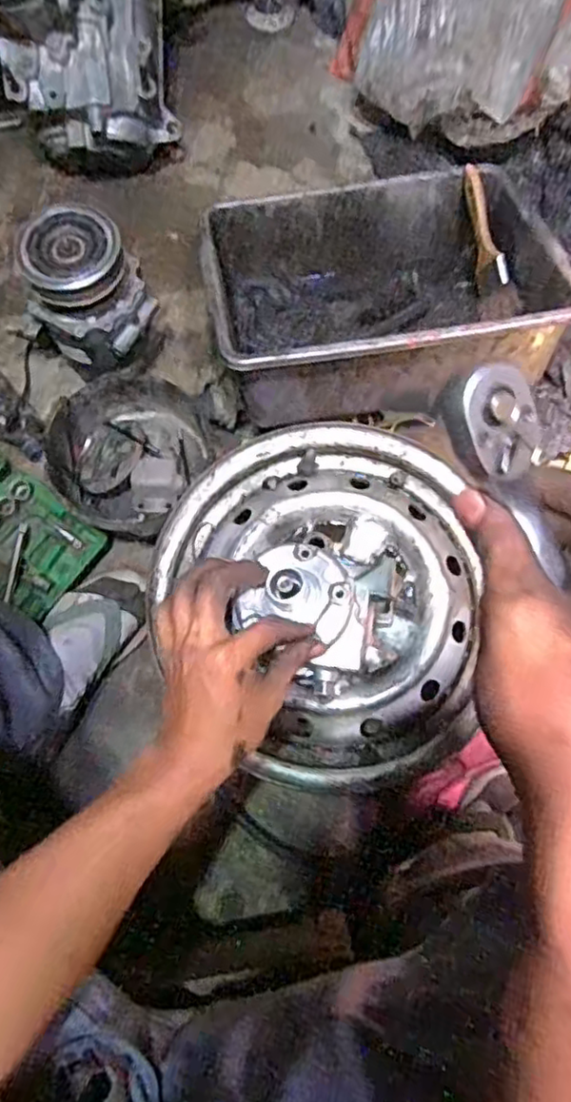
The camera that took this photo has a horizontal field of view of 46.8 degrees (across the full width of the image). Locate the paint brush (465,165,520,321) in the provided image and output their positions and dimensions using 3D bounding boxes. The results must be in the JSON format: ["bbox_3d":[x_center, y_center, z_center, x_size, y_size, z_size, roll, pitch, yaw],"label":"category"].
[{"bbox_3d":[0.253,-0.387,0.839,0.024,0.060,0.189,-14,94,-3],"label":"paint brush"}]

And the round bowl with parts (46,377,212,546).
[{"bbox_3d":[-0.197,-0.123,0.835,0.177,0.070,0.191,0,74,1],"label":"round bowl with parts"}]

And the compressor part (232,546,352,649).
[{"bbox_3d":[0.010,0.028,0.504,0.084,0.036,0.071,12,75,4],"label":"compressor part"}]

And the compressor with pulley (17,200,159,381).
[{"bbox_3d":[-0.231,-0.299,0.802,0.118,0.187,0.119,0,74,1],"label":"compressor with pulley"}]

